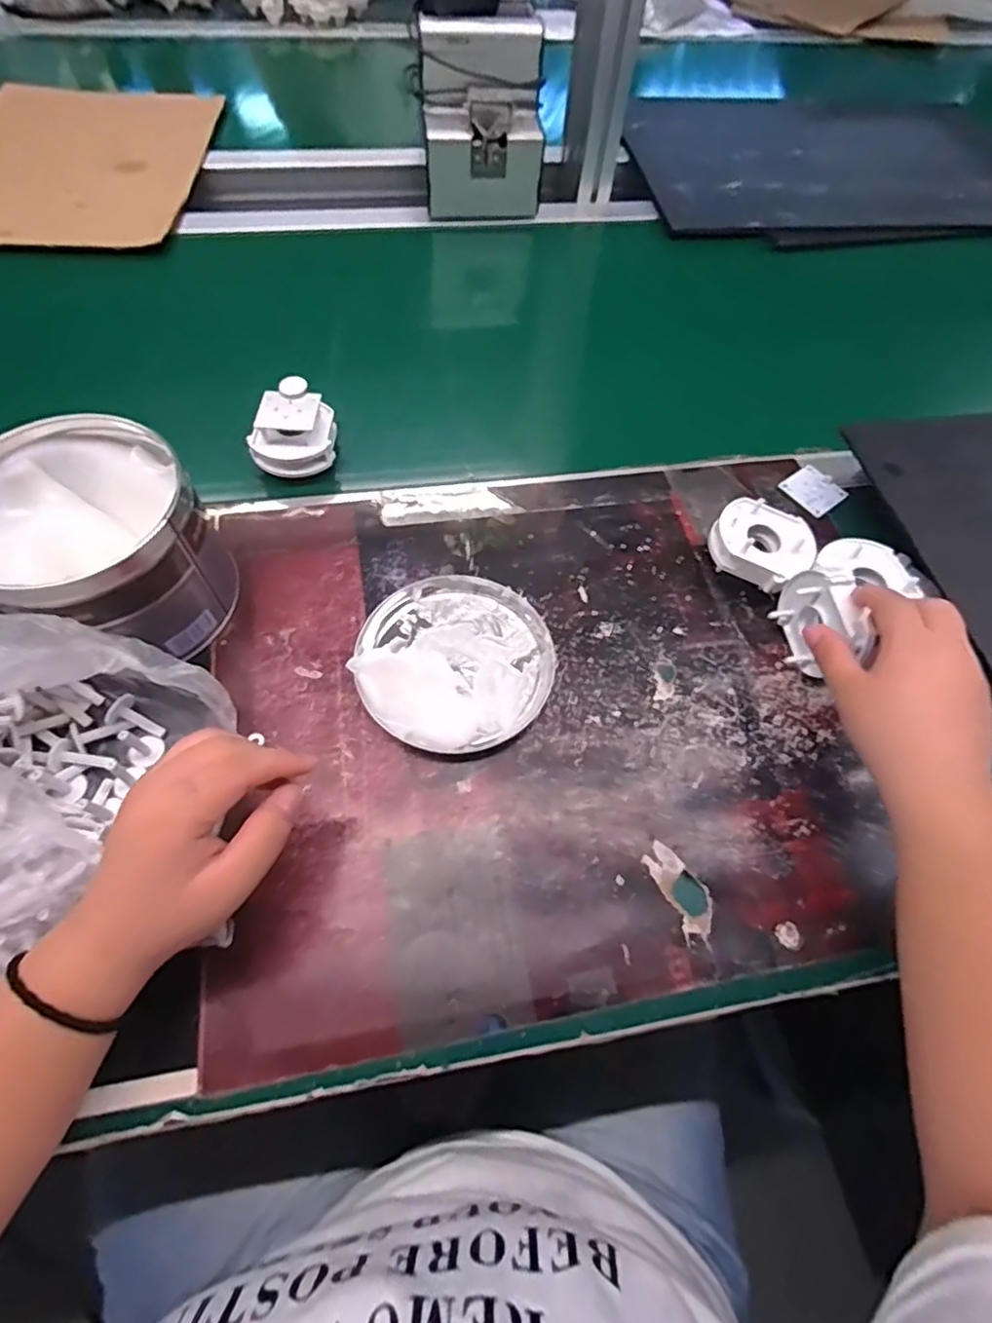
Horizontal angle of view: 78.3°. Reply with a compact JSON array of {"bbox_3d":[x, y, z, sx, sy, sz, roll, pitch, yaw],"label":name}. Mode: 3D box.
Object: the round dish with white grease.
[{"bbox_3d":[-0.027,-0.004,0.403,0.126,0.022,0.128,1,62,-3],"label":"round dish with white grease"}]

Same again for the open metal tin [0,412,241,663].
[{"bbox_3d":[-0.242,-0.068,0.382,0.127,0.100,0.122,1,62,-3],"label":"open metal tin"}]

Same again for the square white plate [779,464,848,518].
[{"bbox_3d":[0.262,-0.142,0.504,0.049,0.005,0.043,-33,69,-19],"label":"square white plate"}]

